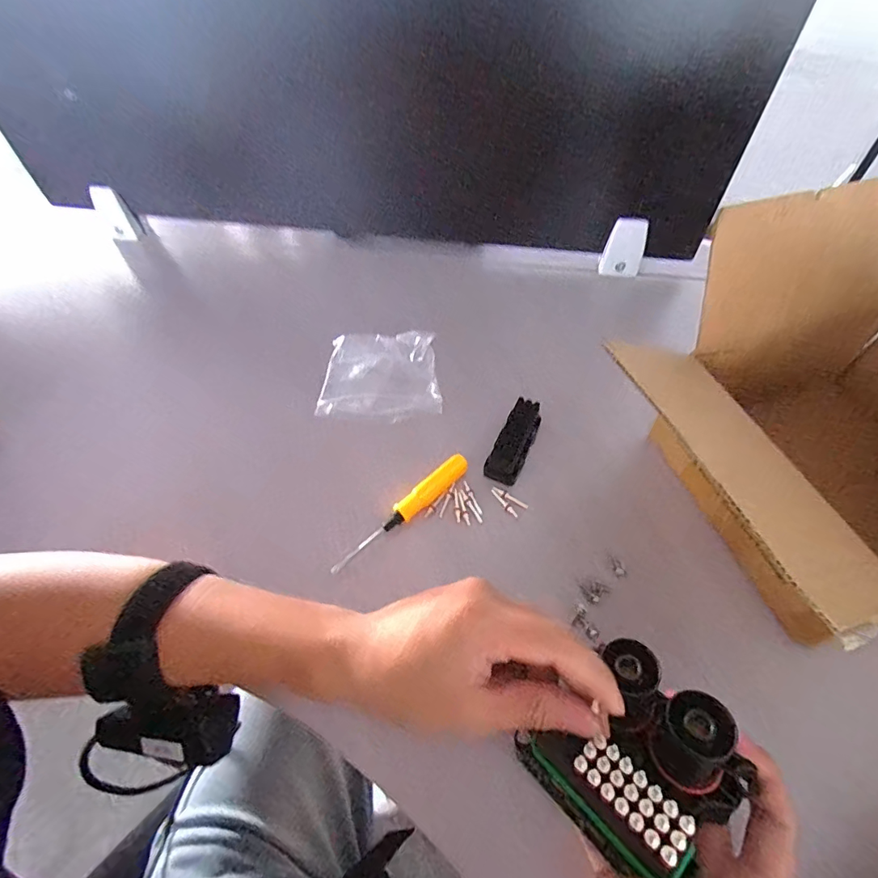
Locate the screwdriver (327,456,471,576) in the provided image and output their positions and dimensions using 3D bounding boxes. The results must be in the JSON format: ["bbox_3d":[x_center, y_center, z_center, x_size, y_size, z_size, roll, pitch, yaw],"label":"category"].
[{"bbox_3d":[-0.024,0.054,0.339,0.015,0.012,0.127,38,62,24],"label":"screwdriver"}]

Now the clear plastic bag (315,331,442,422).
[{"bbox_3d":[-0.050,-0.060,0.416,0.104,0.023,0.092,5,54,3],"label":"clear plastic bag"}]

